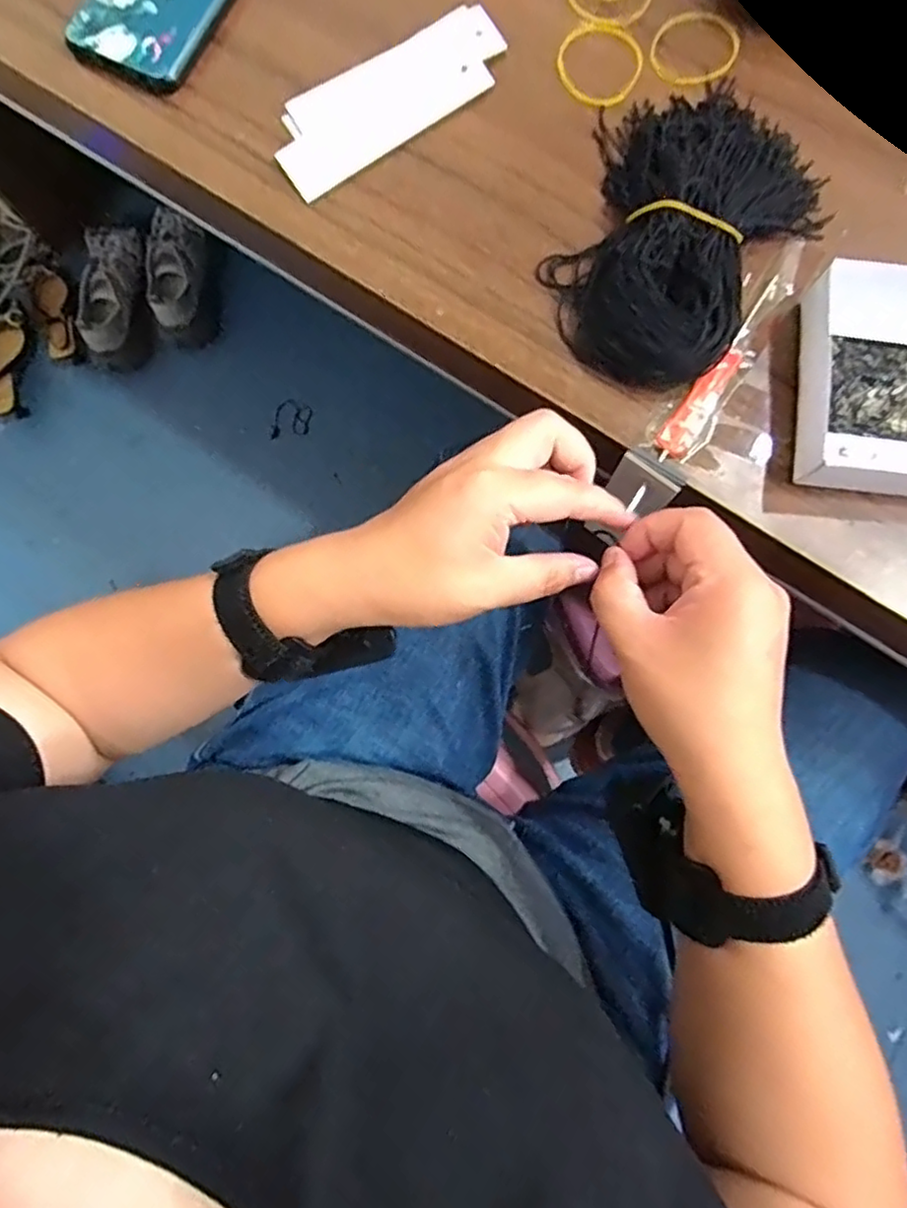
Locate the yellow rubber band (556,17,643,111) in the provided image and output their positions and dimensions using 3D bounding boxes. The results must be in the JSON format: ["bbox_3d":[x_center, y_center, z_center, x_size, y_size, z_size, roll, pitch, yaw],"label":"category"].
[{"bbox_3d":[0.083,-0.305,0.366,0.047,0.004,0.056,34,84,6],"label":"yellow rubber band"}]

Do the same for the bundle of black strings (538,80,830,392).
[{"bbox_3d":[0.122,-0.195,0.332,0.120,0.033,0.170,20,83,5],"label":"bundle of black strings"}]

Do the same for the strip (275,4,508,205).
[{"bbox_3d":[-0.035,-0.280,0.360,0.142,0.004,0.056,-34,83,-3],"label":"strip"}]

